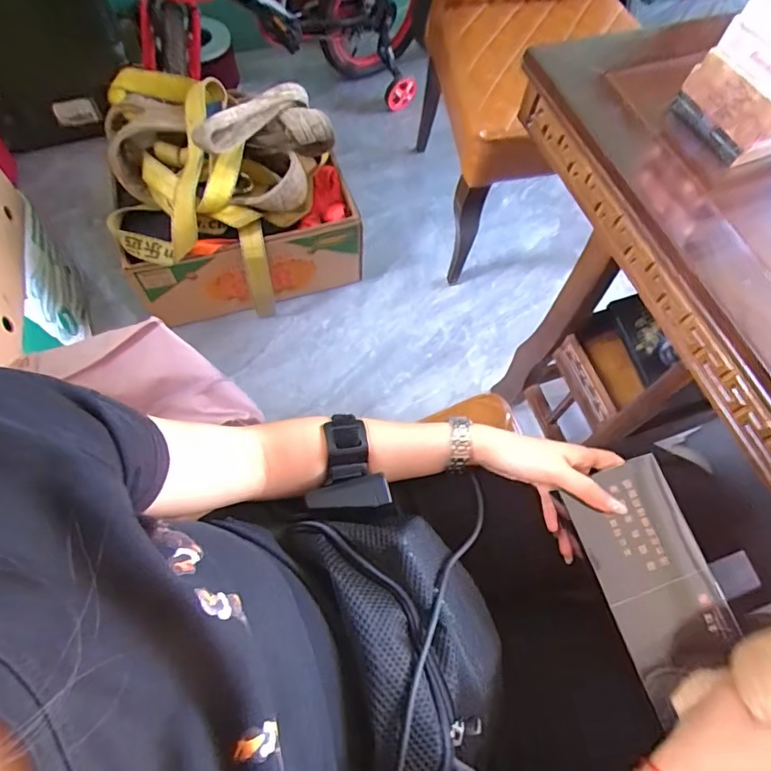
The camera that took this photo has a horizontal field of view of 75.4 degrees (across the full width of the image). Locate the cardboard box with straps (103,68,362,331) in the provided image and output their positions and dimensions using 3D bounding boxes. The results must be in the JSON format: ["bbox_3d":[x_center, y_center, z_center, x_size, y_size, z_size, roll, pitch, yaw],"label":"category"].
[{"bbox_3d":[-0.343,-0.446,1.169,0.504,0.444,0.373,-9,65,-7],"label":"cardboard box with straps"}]

